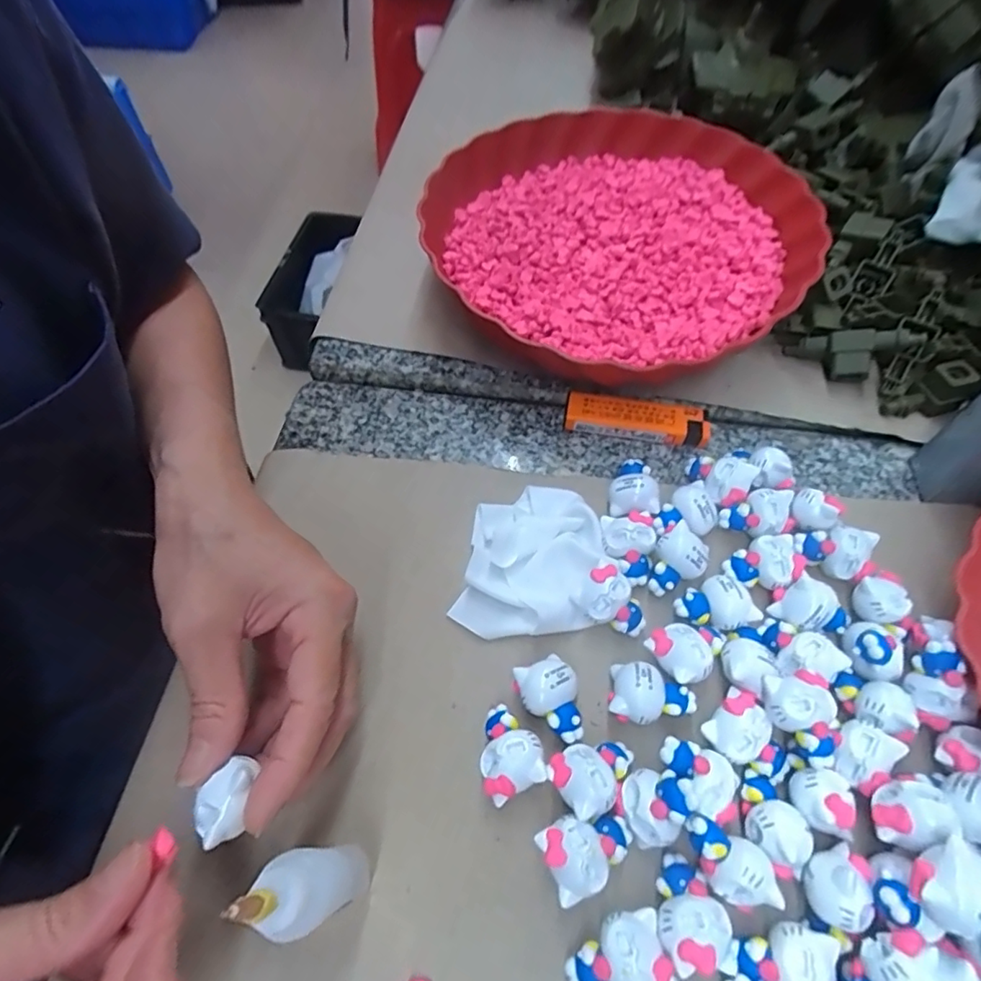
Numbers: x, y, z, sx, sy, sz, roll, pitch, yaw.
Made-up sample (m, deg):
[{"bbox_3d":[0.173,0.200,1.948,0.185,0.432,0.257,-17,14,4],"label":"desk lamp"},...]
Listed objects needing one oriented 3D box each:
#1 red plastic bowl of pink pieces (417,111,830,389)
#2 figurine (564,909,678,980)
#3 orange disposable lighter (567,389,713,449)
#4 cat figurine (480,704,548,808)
[{"bbox_3d":[0.082,-0.169,0.374,0.232,0.043,0.228,-1,59,1],"label":"red plastic bowl of pink pieces"},{"bbox_3d":[0.044,0.164,0.197,0.034,0.019,0.025,-7,59,-3],"label":"figurine"},{"bbox_3d":[0.084,-0.040,0.325,0.079,0.014,0.021,7,59,5],"label":"orange disposable lighter"},{"bbox_3d":[0.005,0.107,0.232,0.026,0.019,0.033,-26,62,-14],"label":"cat figurine"}]

